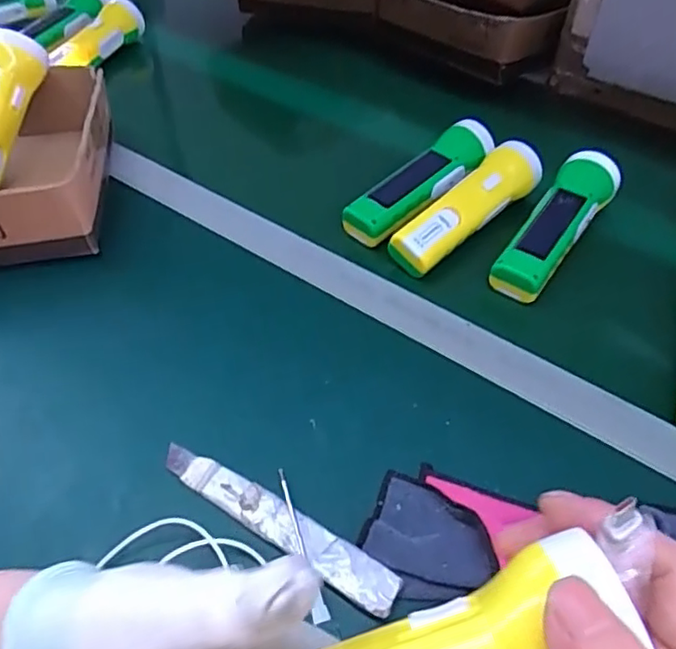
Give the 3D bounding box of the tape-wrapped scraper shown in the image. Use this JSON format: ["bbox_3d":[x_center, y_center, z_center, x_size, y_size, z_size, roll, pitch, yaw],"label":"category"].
[{"bbox_3d":[-0.040,0.122,0.390,0.171,0.005,0.026,26,54,23],"label":"tape-wrapped scraper"}]

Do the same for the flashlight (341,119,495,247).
[{"bbox_3d":[0.080,-0.134,0.590,0.165,0.043,0.050,-35,56,-26],"label":"flashlight"}]

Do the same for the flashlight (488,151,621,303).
[{"bbox_3d":[0.192,-0.087,0.557,0.049,0.053,0.167,29,56,25],"label":"flashlight"}]

